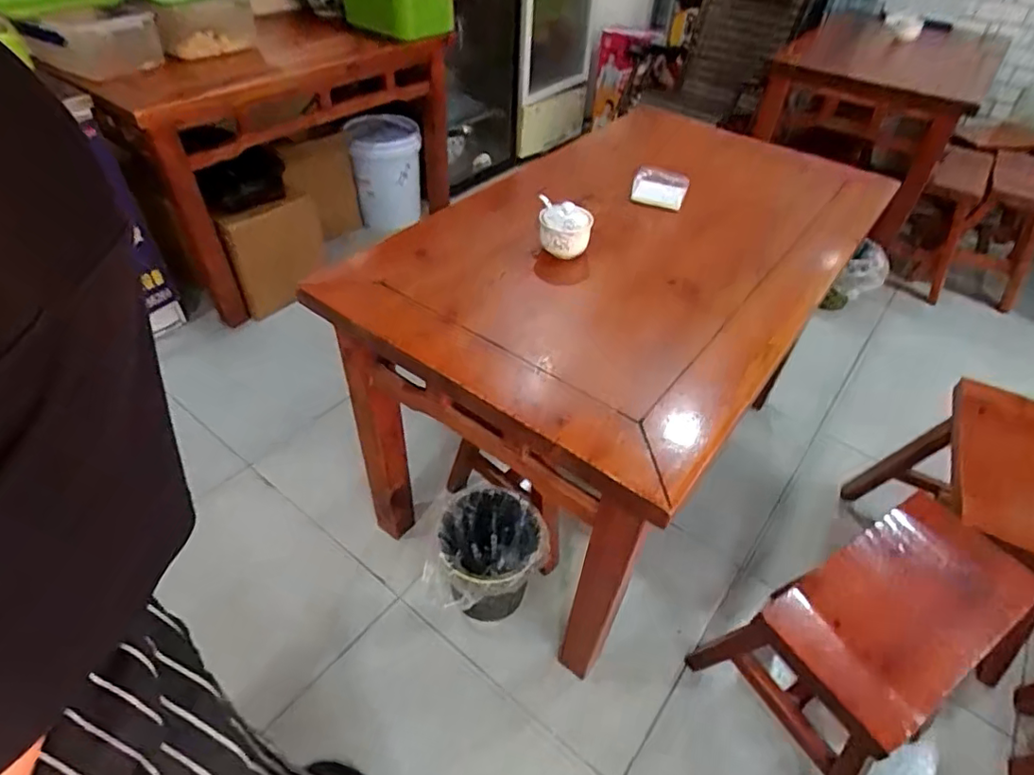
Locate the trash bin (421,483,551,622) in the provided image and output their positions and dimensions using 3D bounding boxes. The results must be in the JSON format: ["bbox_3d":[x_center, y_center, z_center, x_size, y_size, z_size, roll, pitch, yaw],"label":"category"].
[{"bbox_3d":[-0.066,0.378,1.264,0.230,0.234,0.233,2,45,-2],"label":"trash bin"}]

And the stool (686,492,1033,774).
[{"bbox_3d":[0.628,0.467,1.064,0.405,0.414,0.325,-25,52,-26],"label":"stool"}]

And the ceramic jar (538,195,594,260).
[{"bbox_3d":[0.087,-0.292,1.043,0.089,0.074,0.104,1,45,-2],"label":"ceramic jar"}]

